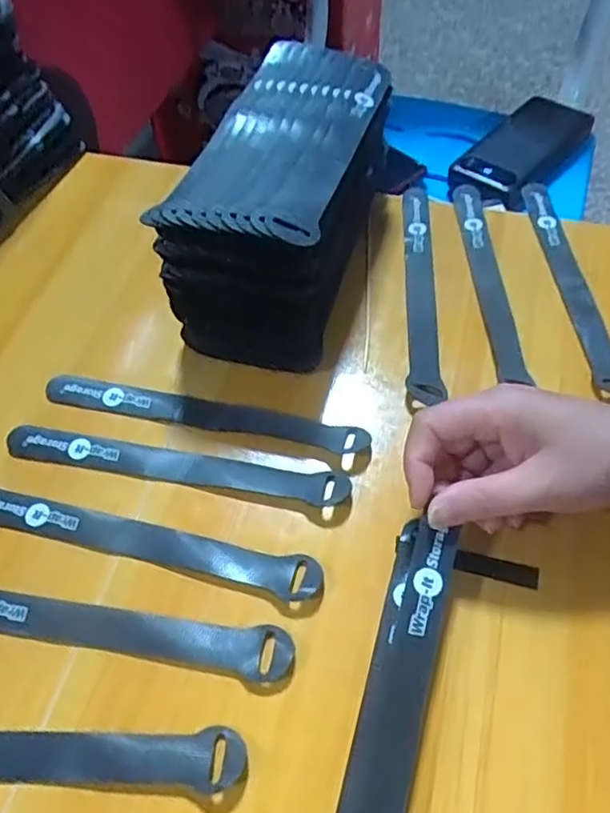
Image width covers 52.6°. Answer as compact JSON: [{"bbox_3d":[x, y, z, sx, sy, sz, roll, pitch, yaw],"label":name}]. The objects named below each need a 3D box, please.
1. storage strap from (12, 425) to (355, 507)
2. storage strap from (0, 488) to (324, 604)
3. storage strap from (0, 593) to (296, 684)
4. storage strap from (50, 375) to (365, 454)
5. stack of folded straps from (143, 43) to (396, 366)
[{"bbox_3d":[-0.079,0.032,0.355,0.208,0.009,0.021,10,58,9],"label":"storage strap"},{"bbox_3d":[-0.093,0.070,0.333,0.206,0.005,0.023,13,58,10],"label":"storage strap"},{"bbox_3d":[-0.109,0.108,0.310,0.206,0.004,0.024,8,58,7],"label":"storage strap"},{"bbox_3d":[-0.065,0.002,0.374,0.207,0.009,0.021,13,58,10],"label":"storage strap"},{"bbox_3d":[-0.010,-0.141,0.401,0.095,0.106,0.222,10,58,10],"label":"stack of folded straps"}]

